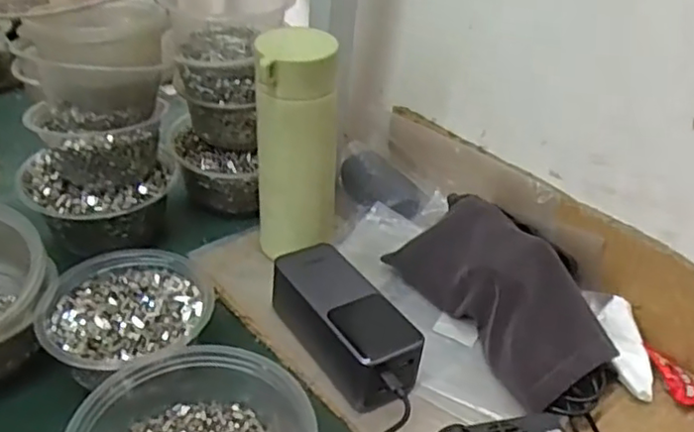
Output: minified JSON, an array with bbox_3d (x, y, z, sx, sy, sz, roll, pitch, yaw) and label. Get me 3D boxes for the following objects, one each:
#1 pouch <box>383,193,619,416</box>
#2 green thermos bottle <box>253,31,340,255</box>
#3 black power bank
[{"bbox_3d":[0.116,0.057,0.515,0.072,0.076,0.191,-17,41,-28],"label":"pouch"},{"bbox_3d":[-0.041,-0.044,0.537,0.068,0.196,0.069,1,36,-5],"label":"green thermos bottle"},{"bbox_3d":[-0.002,0.078,0.487,0.058,0.050,0.137,-21,43,-32],"label":"black power bank"}]

